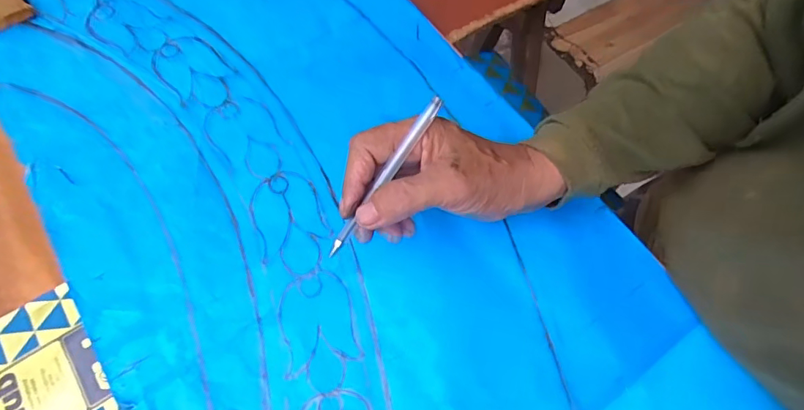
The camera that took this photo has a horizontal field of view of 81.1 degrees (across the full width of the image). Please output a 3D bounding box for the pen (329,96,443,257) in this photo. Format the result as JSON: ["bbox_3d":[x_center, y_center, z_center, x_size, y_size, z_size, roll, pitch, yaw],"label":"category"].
[{"bbox_3d":[-0.011,-0.019,0.314,0.006,0.008,0.123,39,99,15],"label":"pen"}]

